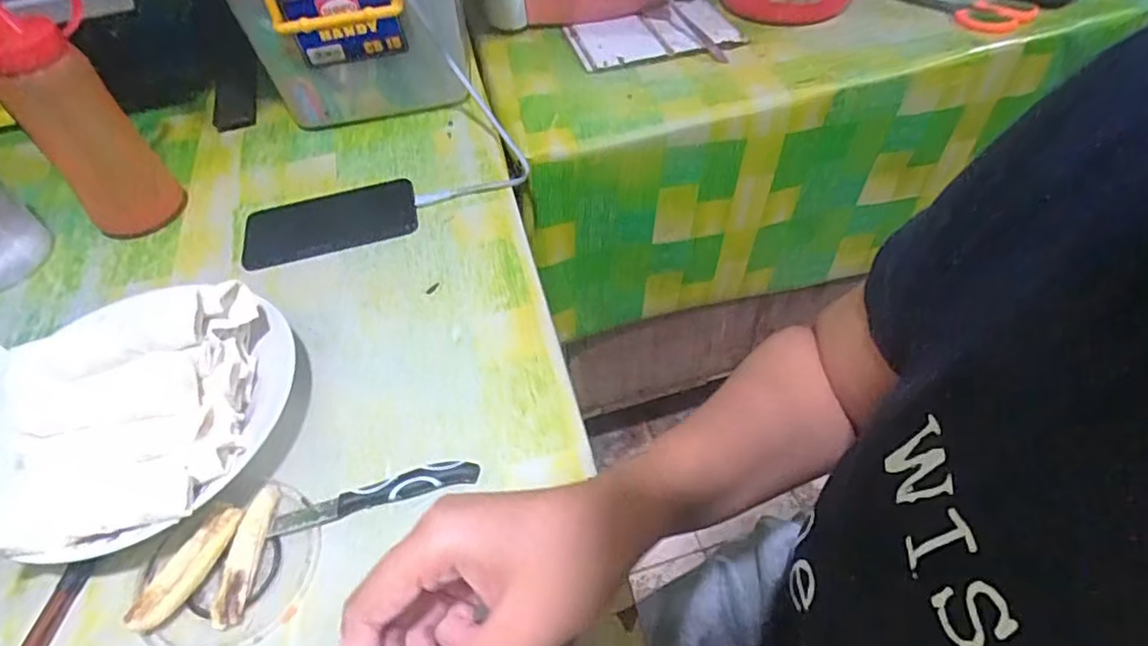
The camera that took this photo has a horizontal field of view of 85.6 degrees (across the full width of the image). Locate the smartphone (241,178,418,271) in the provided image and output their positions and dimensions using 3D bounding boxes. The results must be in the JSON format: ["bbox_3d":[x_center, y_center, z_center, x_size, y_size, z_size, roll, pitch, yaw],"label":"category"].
[{"bbox_3d":[-0.220,-0.092,0.559,0.152,0.009,0.071,-13,50,-5],"label":"smartphone"}]

